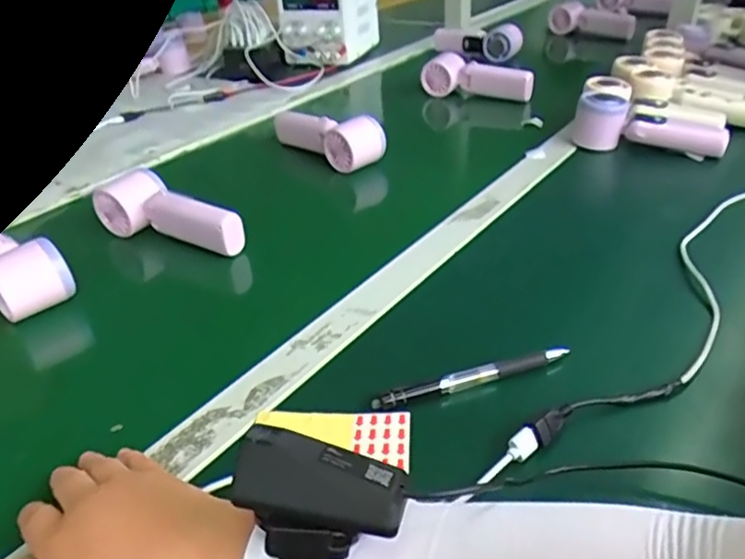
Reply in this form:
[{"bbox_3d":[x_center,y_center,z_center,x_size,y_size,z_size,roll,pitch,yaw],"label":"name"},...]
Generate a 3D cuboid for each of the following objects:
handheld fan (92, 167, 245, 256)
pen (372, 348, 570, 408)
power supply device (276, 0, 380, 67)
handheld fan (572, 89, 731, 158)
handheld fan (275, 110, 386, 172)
[{"bbox_3d":[-0.203,-0.063,0.616,0.166,0.053,0.052,21,41,32],"label":"handheld fan"},{"bbox_3d":[0.068,0.066,0.426,0.139,0.011,0.009,-12,34,-12],"label":"pen"},{"bbox_3d":[-0.078,-0.496,1.158,0.131,0.151,0.171,10,36,21],"label":"power supply device"},{"bbox_3d":[0.320,-0.176,0.730,0.167,0.062,0.050,13,37,25],"label":"handheld fan"},{"bbox_3d":[-0.057,-0.188,0.794,0.055,0.061,0.166,-25,39,-29],"label":"handheld fan"}]

